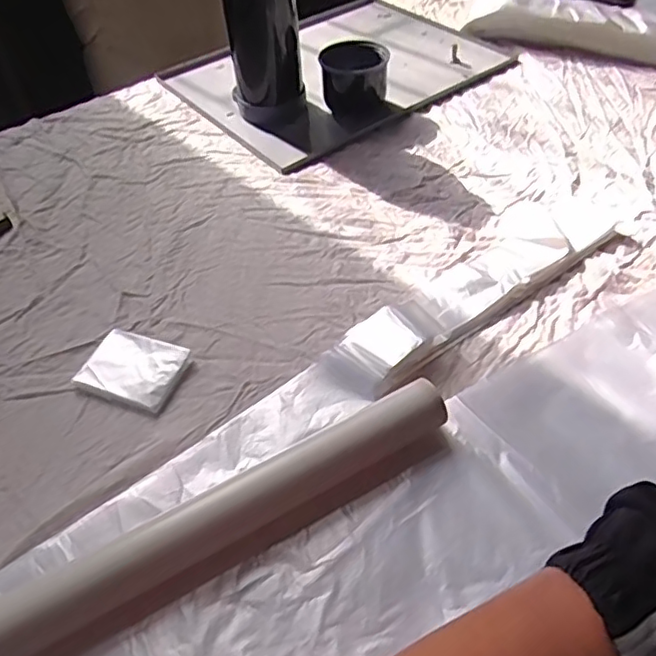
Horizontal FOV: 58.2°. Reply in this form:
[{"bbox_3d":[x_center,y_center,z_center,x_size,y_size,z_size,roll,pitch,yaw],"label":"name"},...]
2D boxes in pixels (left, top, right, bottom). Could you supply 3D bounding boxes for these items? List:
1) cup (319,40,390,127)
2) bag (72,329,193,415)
[{"bbox_3d":[0.035,-0.327,0.786,0.085,0.074,0.089,7,49,11],"label":"cup"},{"bbox_3d":[-0.171,0.036,0.517,0.085,0.012,0.064,13,50,16],"label":"bag"}]

